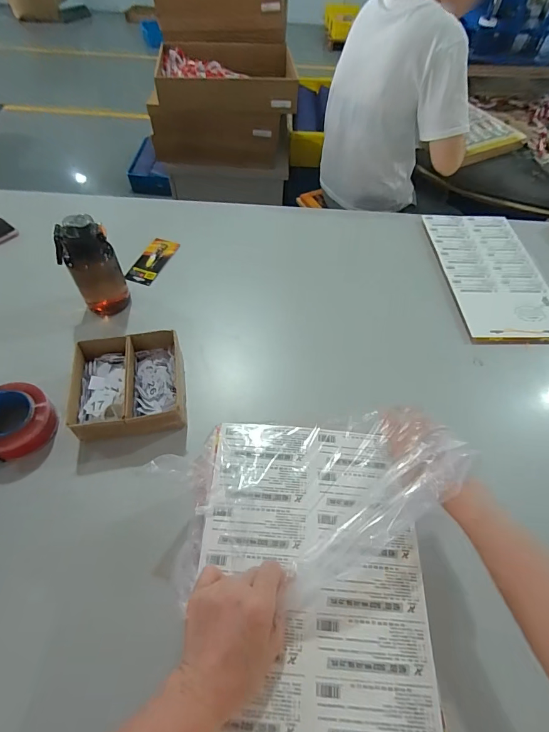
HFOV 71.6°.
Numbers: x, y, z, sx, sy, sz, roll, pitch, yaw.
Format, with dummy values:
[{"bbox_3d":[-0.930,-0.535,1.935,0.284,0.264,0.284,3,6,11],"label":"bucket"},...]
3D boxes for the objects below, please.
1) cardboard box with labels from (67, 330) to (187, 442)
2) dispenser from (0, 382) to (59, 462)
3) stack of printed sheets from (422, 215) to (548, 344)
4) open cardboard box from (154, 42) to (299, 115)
[{"bbox_3d":[-0.257,0.034,0.686,0.187,0.066,0.200,-5,56,-7],"label":"cardboard box with labels"},{"bbox_3d":[-0.456,0.080,0.643,0.155,0.073,0.121,29,59,16],"label":"dispenser"},{"bbox_3d":[0.530,-0.230,0.932,0.243,0.031,0.419,-1,56,-4],"label":"stack of printed sheets"},{"bbox_3d":[-0.169,-1.037,1.370,0.472,0.103,0.354,-2,56,-5],"label":"open cardboard box"}]

